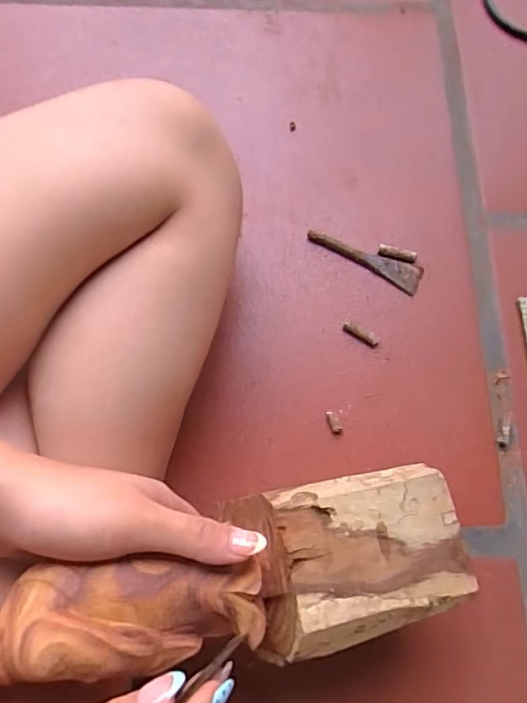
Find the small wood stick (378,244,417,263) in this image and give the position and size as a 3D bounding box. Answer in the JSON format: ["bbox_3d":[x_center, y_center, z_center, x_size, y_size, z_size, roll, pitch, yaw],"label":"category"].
[{"bbox_3d":[0.113,-0.082,0.442,0.032,0.004,0.010,16,72,4],"label":"small wood stick"}]

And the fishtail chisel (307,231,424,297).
[{"bbox_3d":[0.084,-0.079,0.440,0.099,0.005,0.024,25,72,6],"label":"fishtail chisel"}]

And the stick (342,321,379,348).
[{"bbox_3d":[0.078,-0.013,0.419,0.031,0.008,0.009,30,73,7],"label":"stick"}]

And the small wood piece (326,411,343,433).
[{"bbox_3d":[0.052,0.053,0.395,0.008,0.006,0.018,-26,74,-10],"label":"small wood piece"}]

